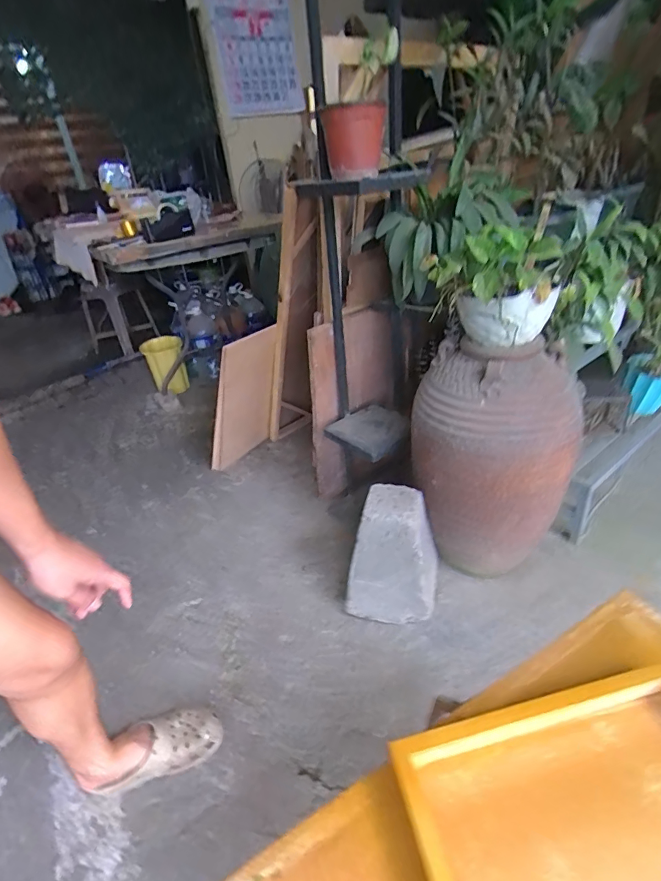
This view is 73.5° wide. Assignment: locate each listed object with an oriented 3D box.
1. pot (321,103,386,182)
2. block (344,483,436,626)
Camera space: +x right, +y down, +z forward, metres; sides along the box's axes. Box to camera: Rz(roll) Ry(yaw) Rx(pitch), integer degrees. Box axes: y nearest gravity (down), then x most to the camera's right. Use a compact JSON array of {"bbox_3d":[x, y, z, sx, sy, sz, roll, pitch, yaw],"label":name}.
[{"bbox_3d":[0.045,-0.565,0.843,0.115,0.113,0.110,-5,32,4],"label":"pot"},{"bbox_3d":[0.154,0.280,1.060,0.189,0.306,0.167,6,35,20],"label":"block"}]

